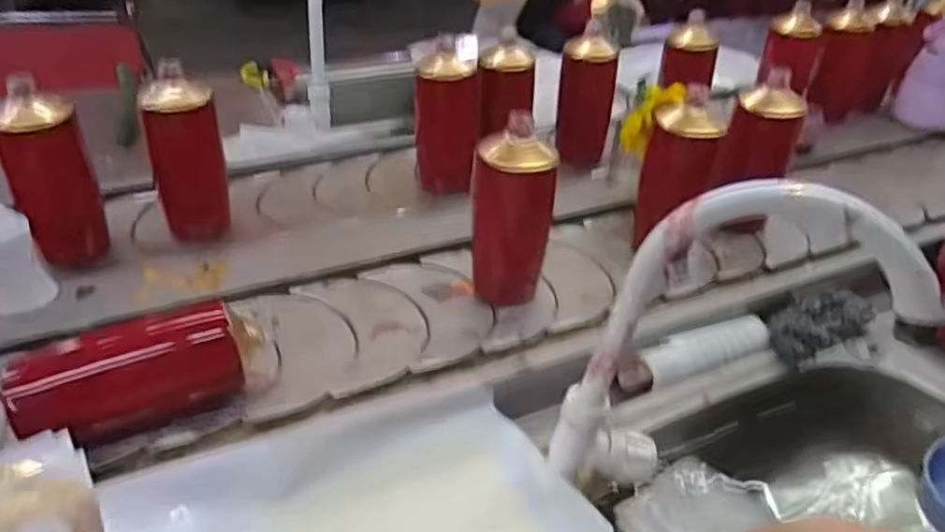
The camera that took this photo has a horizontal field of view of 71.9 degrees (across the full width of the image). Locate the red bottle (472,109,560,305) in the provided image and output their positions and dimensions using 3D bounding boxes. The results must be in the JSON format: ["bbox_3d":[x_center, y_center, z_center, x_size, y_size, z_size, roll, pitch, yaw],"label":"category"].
[{"bbox_3d":[0.040,-0.050,0.671,0.067,0.178,0.063,-25,43,-32],"label":"red bottle"}]

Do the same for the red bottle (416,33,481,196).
[{"bbox_3d":[-0.036,-0.207,0.894,0.082,0.173,0.064,12,38,15],"label":"red bottle"}]

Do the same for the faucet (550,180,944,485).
[{"bbox_3d":[0.170,0.070,0.451,0.209,0.266,0.047,6,35,8],"label":"faucet"}]

